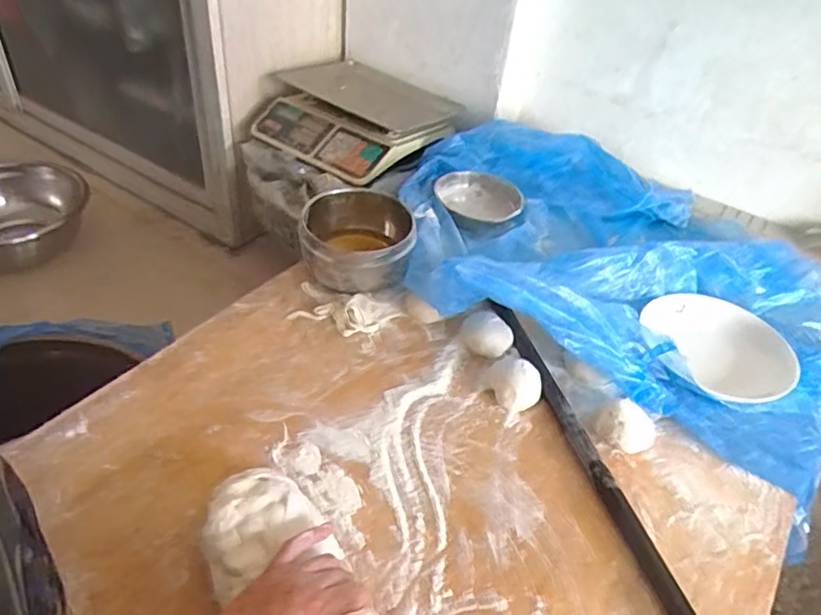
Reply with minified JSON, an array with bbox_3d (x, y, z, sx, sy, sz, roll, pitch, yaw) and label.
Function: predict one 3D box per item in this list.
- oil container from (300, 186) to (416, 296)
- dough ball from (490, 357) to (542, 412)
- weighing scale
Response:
[{"bbox_3d":[-0.076,-0.085,0.835,0.151,0.094,0.141,-2,41,-11],"label":"oil container"},{"bbox_3d":[0.125,0.087,0.705,0.062,0.037,0.058,4,41,-4],"label":"dough ball"},{"bbox_3d":[-0.114,-0.389,1.195,0.344,0.102,0.320,32,47,27],"label":"weighing scale"}]

